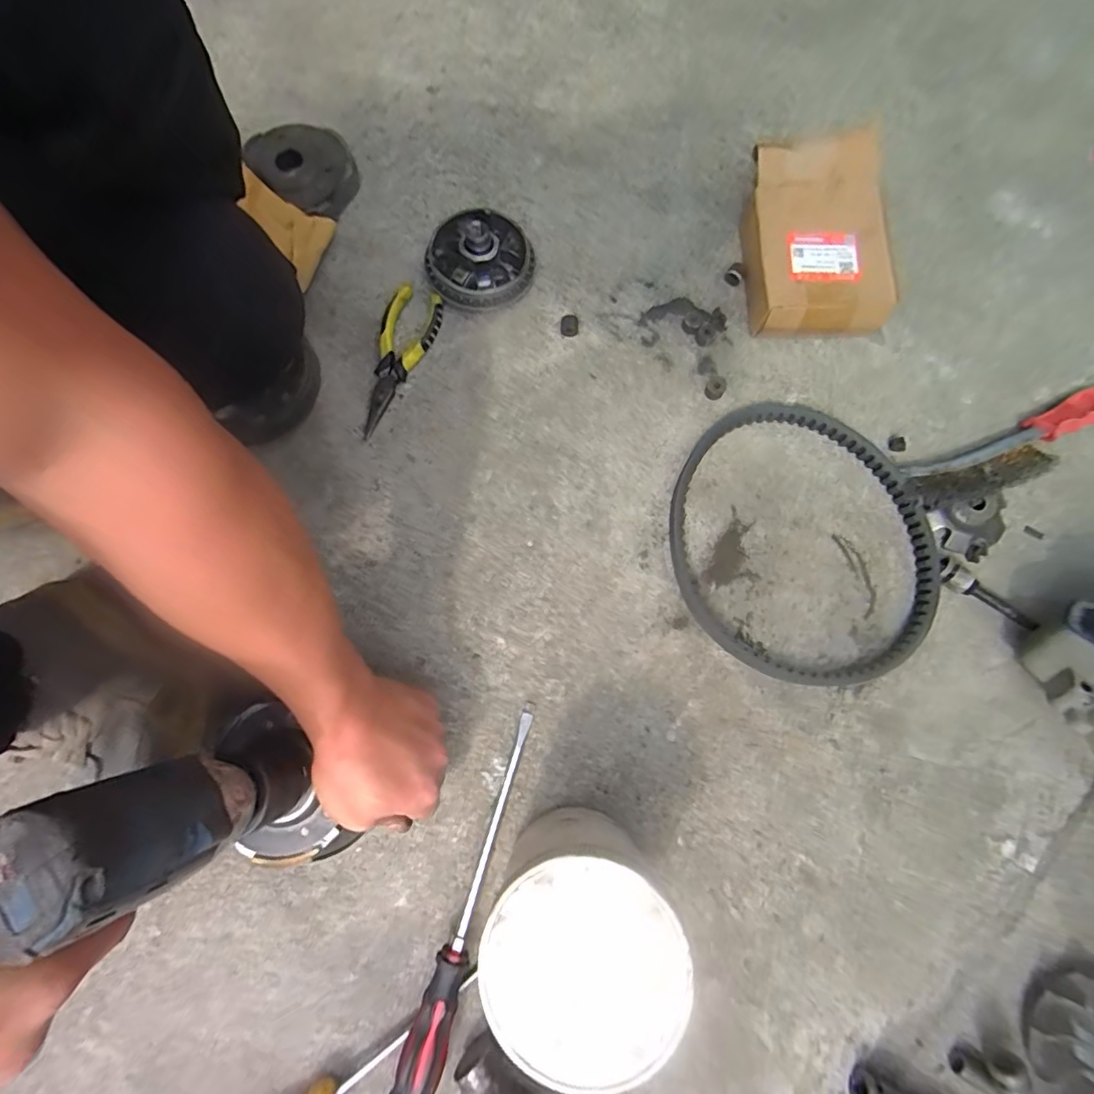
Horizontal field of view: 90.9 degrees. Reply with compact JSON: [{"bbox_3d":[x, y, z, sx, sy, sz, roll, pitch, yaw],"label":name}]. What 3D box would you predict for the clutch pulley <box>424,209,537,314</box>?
[{"bbox_3d":[-0.067,-0.289,0.528,0.106,0.042,0.101,-11,77,-1],"label":"clutch pulley"}]

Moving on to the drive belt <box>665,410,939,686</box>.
[{"bbox_3d":[0.226,-0.004,0.484,0.251,0.018,0.226,44,81,11],"label":"drive belt"}]

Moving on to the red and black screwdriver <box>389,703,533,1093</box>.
[{"bbox_3d":[-0.060,0.274,0.417,0.028,0.039,0.294,16,78,5],"label":"red and black screwdriver"}]

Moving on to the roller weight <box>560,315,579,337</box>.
[{"bbox_3d":[0.022,-0.220,0.535,0.018,0.014,0.019,0,77,2],"label":"roller weight"}]

